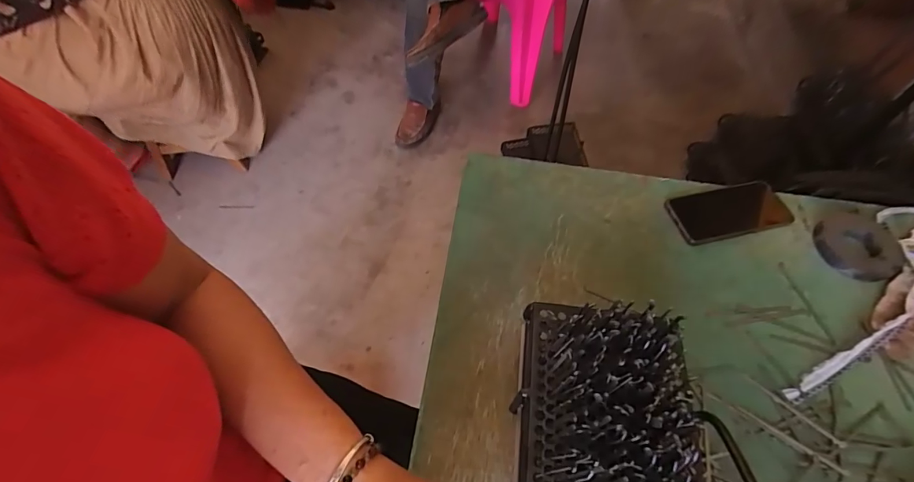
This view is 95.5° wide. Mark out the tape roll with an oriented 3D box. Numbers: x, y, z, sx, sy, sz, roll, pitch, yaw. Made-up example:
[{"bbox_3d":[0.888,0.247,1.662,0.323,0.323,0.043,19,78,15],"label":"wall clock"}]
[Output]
[{"bbox_3d":[0.536,0.005,0.551,0.107,0.016,0.098,1,56,-1],"label":"tape roll"}]

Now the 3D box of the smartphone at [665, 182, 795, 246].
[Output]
[{"bbox_3d":[0.376,-0.041,0.575,0.160,0.014,0.074,-13,68,-4],"label":"smartphone"}]

